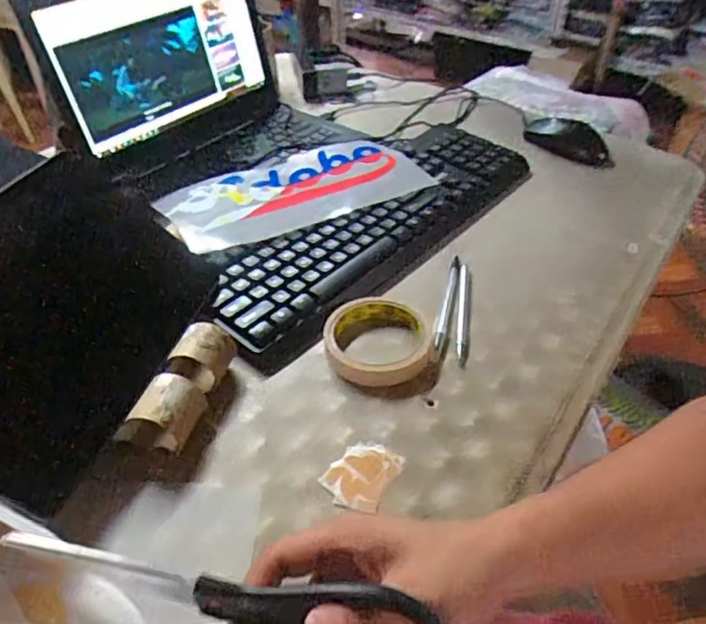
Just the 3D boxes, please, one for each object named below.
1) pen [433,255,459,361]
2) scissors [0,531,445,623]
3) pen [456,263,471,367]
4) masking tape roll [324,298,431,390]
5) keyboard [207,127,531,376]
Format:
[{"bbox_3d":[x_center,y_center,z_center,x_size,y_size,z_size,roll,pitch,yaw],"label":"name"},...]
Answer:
[{"bbox_3d":[0.091,-0.006,0.550,0.012,0.015,0.154,9,43,11],"label":"pen"},{"bbox_3d":[-0.054,0.130,0.251,0.191,0.053,0.021,13,38,0],"label":"scissors"},{"bbox_3d":[0.103,-0.001,0.537,0.011,0.016,0.139,6,42,8],"label":"pen"},{"bbox_3d":[0.021,0.023,0.507,0.090,0.029,0.092,0,42,0],"label":"masking tape roll"},{"bbox_3d":[0.030,-0.098,0.623,0.124,0.022,0.454,41,57,16],"label":"keyboard"}]

